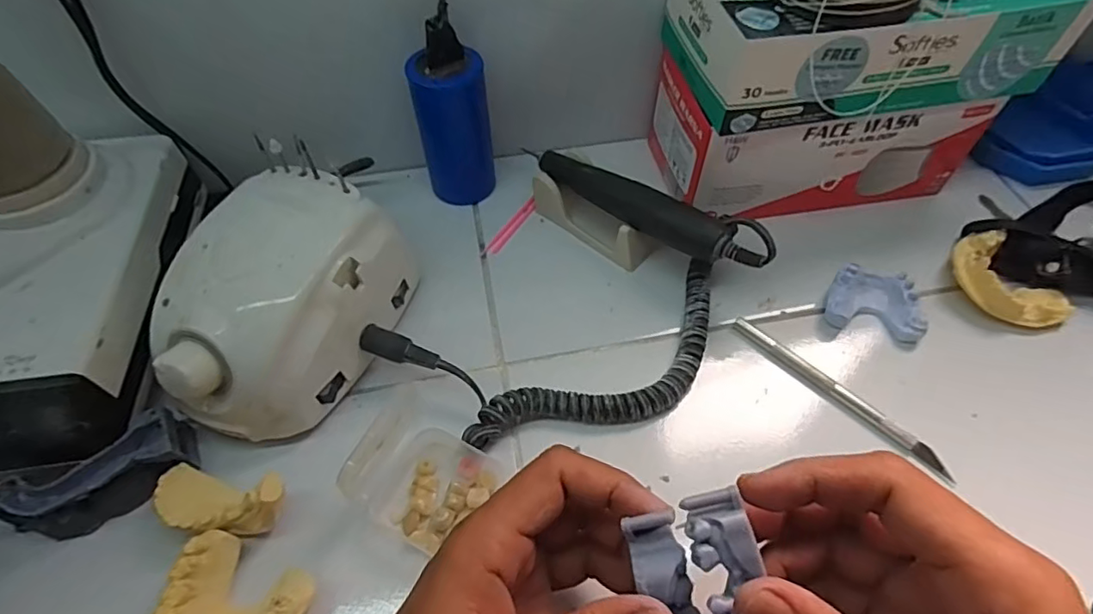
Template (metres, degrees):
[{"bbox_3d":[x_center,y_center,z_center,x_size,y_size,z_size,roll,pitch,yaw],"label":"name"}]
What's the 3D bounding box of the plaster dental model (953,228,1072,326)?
[{"bbox_3d":[0.295,-0.016,0.361,0.052,0.020,0.072,-30,60,-20],"label":"plaster dental model"}]

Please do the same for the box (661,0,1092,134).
[{"bbox_3d":[0.191,-0.171,0.343,0.219,0.061,0.104,-4,55,-3],"label":"box"}]

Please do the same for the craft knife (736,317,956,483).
[{"bbox_3d":[0.168,0.049,0.326,0.008,0.007,0.135,-39,63,-24],"label":"craft knife"}]

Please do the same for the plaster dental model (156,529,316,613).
[{"bbox_3d":[-0.143,0.136,0.253,0.061,0.023,0.050,19,57,13],"label":"plaster dental model"}]

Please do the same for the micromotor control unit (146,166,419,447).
[{"bbox_3d":[-0.148,-0.003,0.314,0.090,0.075,0.136,20,57,13],"label":"micromotor control unit"}]

